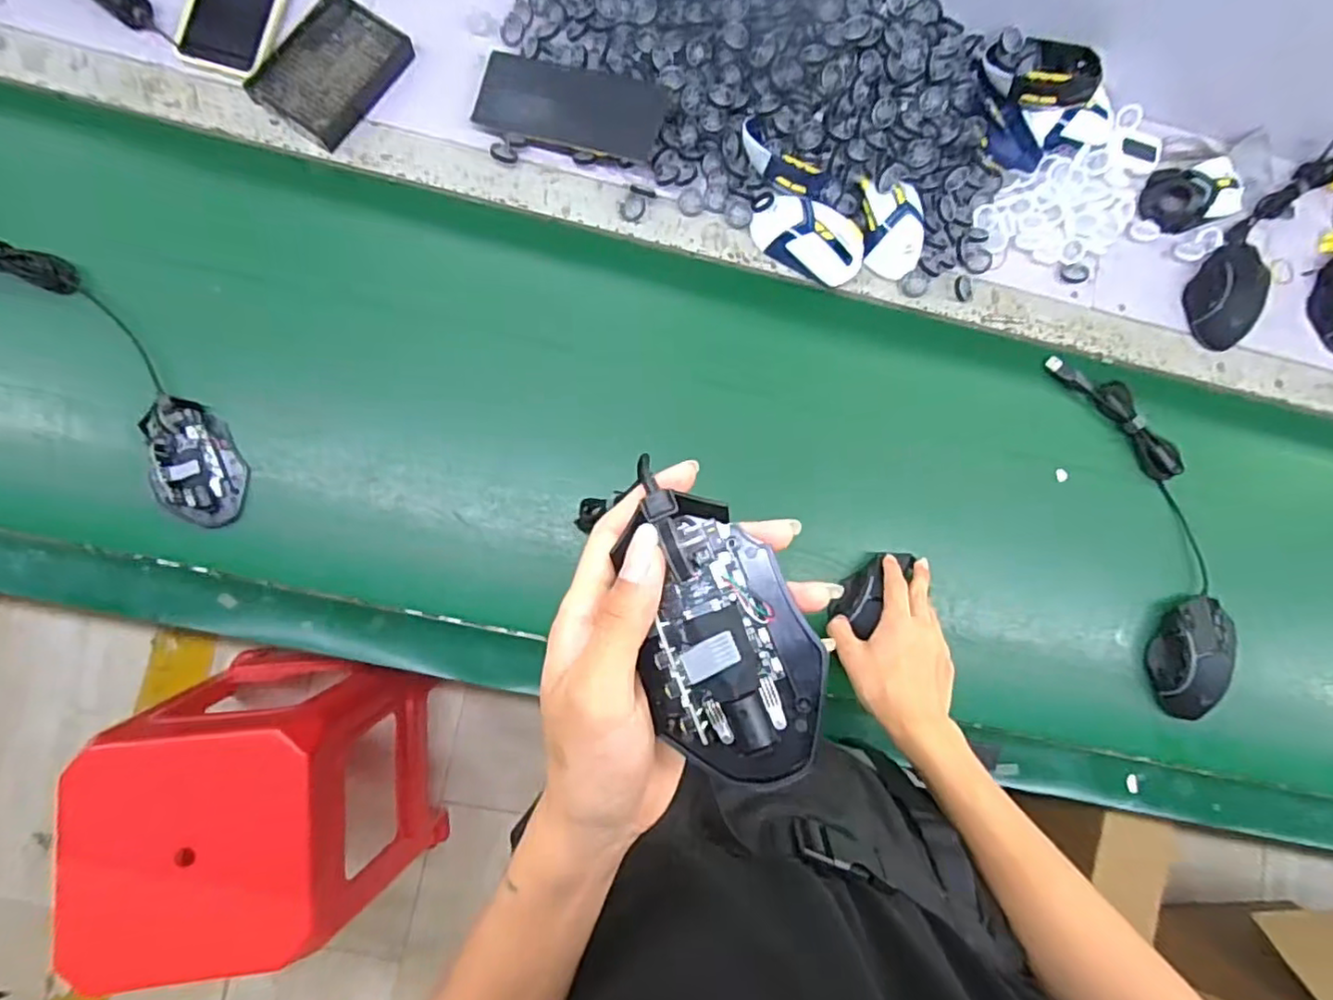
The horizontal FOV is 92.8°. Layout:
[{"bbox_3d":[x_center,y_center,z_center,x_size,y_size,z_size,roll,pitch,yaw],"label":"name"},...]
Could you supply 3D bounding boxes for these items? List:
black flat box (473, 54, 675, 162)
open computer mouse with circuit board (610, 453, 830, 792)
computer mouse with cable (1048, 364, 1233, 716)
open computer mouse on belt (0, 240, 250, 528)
[{"bbox_3d":[-0.094,-0.391,0.631,0.180,0.010,0.078,14,92,0],"label":"black flat box"},{"bbox_3d":[0.022,0.052,0.251,0.066,0.022,0.119,-18,87,-7],"label":"open computer mouse with circuit board"},{"bbox_3d":[0.503,0.022,0.644,0.101,0.045,0.369,-14,86,-7],"label":"computer mouse with cable"},{"bbox_3d":[-0.504,-0.118,0.551,0.348,0.023,0.100,41,82,-1],"label":"open computer mouse on belt"}]

